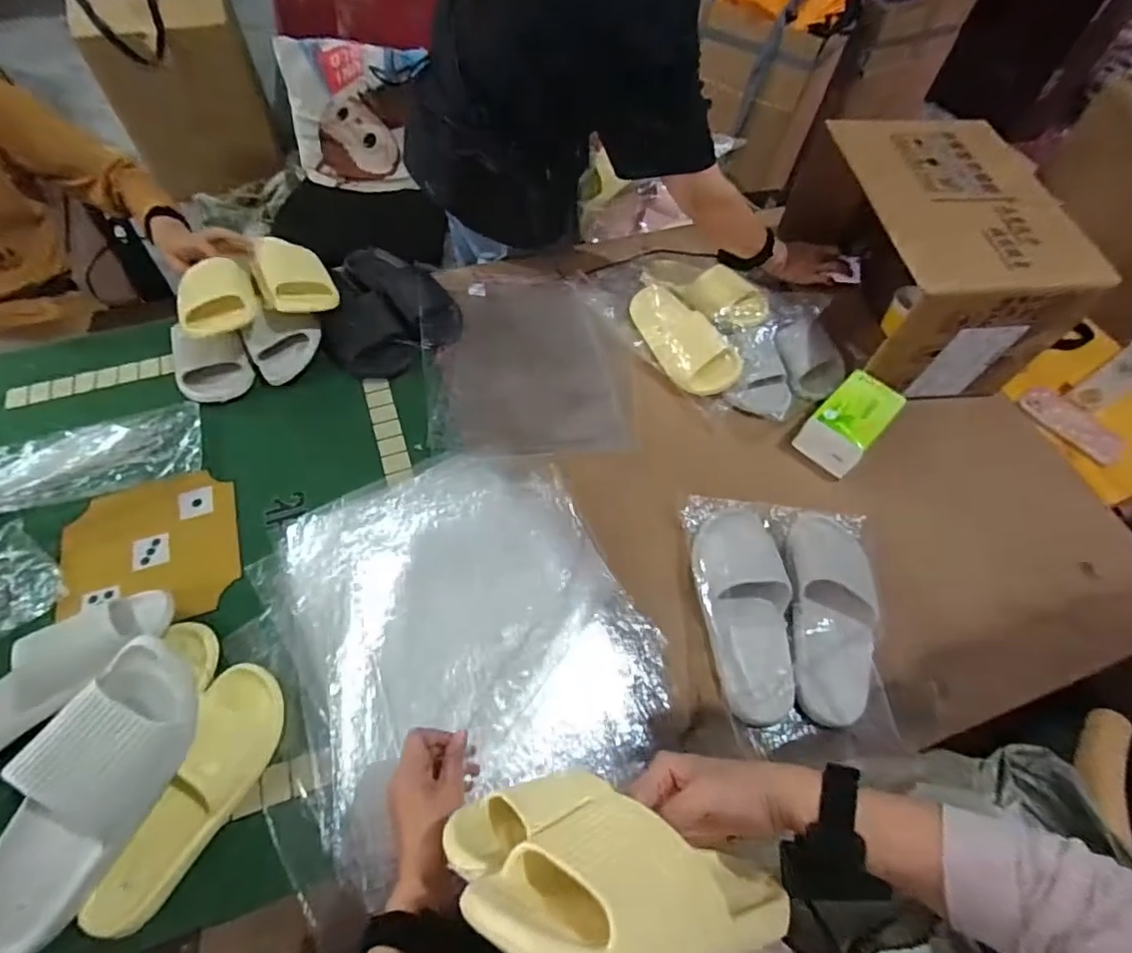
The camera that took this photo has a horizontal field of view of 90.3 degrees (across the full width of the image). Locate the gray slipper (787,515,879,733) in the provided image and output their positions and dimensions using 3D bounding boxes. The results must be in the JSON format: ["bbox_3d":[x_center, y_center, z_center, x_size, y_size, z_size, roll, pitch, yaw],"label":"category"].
[{"bbox_3d":[0.343,0.170,0.728,0.103,0.065,0.280,8,59,0],"label":"gray slipper"}]

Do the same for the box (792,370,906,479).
[{"bbox_3d":[0.425,-0.080,0.853,0.092,0.097,0.125,38,64,17],"label":"box"}]

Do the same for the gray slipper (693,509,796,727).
[{"bbox_3d":[0.232,0.164,0.720,0.111,0.097,0.271,0,59,-5],"label":"gray slipper"}]

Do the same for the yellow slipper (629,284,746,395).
[{"bbox_3d":[0.182,-0.226,0.913,0.048,0.102,0.231,-2,52,-49],"label":"yellow slipper"}]

